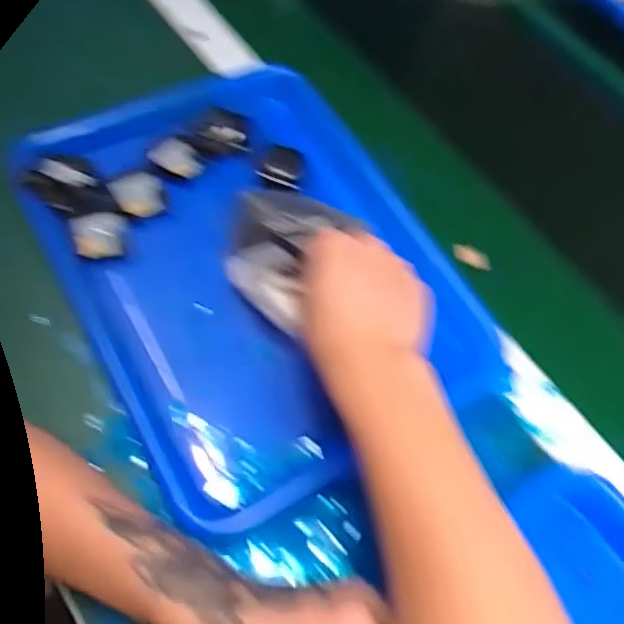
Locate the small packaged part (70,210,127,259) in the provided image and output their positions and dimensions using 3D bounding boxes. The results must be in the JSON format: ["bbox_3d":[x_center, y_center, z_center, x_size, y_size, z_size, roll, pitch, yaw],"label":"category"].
[{"bbox_3d":[-0.160,-0.060,0.468,0.038,0.010,0.041,-3,60,-6],"label":"small packaged part"}]

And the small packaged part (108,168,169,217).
[{"bbox_3d":[-0.134,-0.093,0.490,0.039,0.010,0.044,-35,68,-21],"label":"small packaged part"}]

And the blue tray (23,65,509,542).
[{"bbox_3d":[-0.042,-0.043,0.467,0.267,0.031,0.347,-27,65,-18],"label":"blue tray"}]

